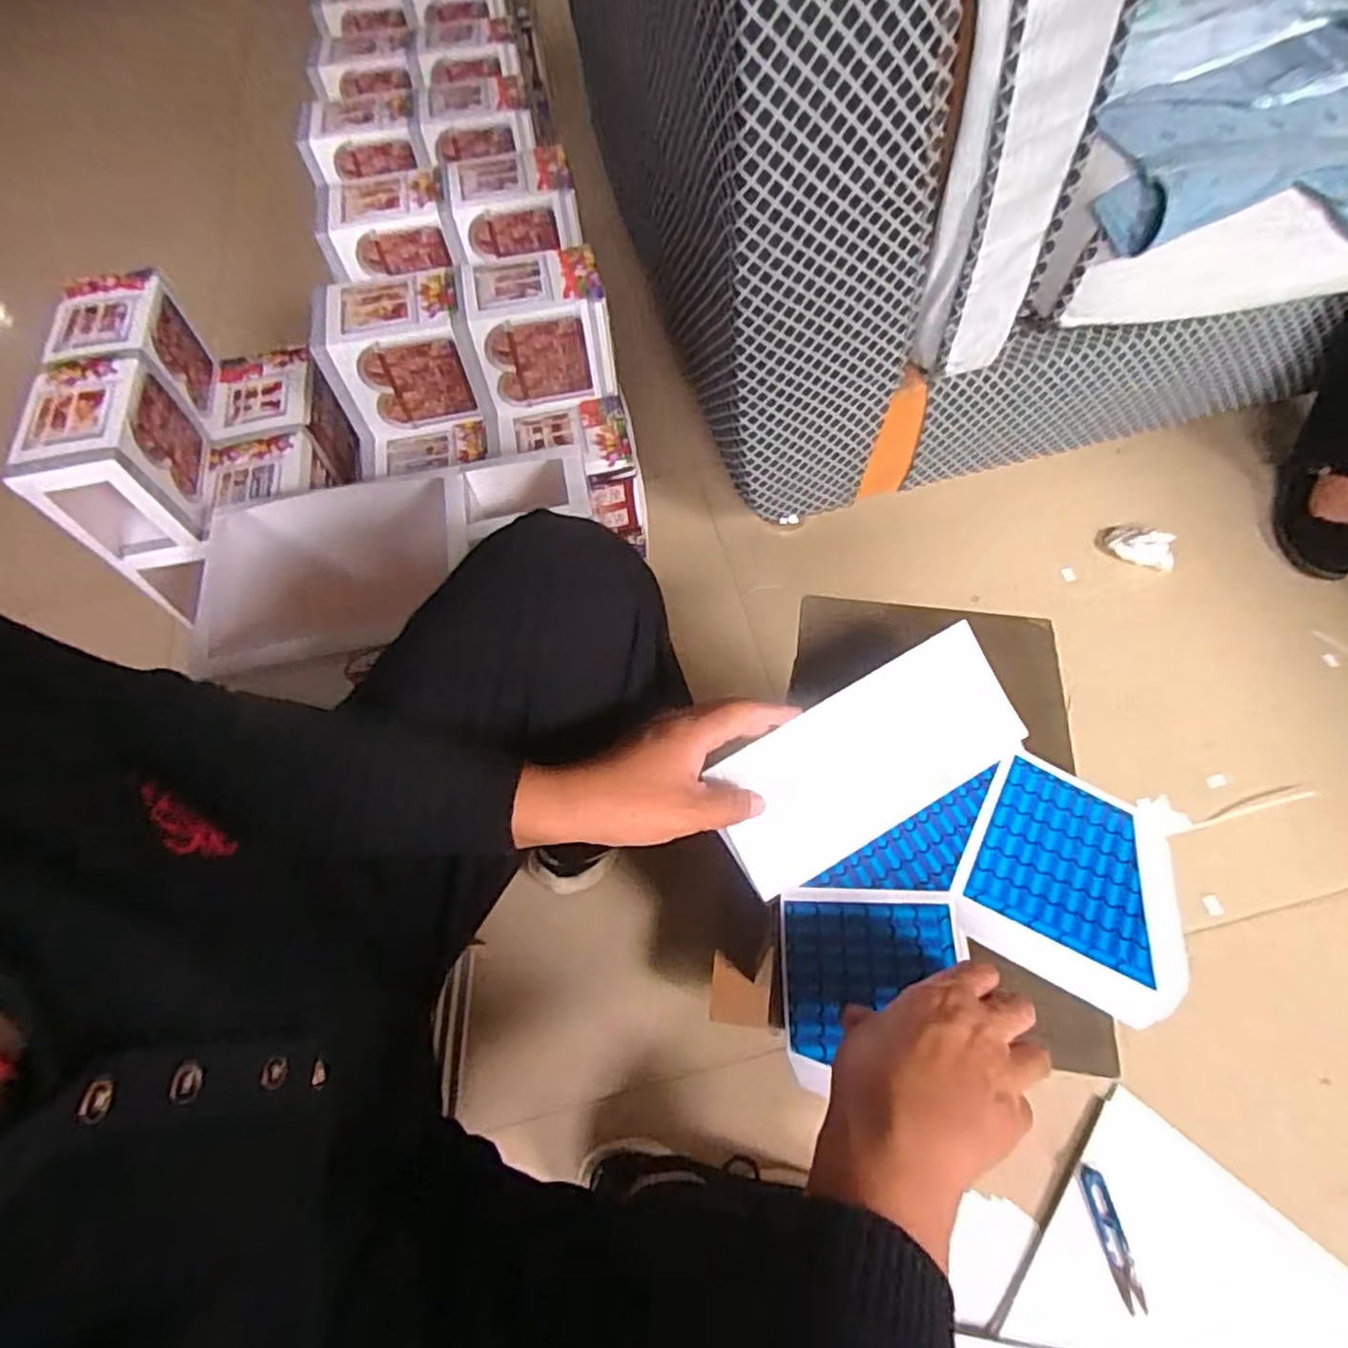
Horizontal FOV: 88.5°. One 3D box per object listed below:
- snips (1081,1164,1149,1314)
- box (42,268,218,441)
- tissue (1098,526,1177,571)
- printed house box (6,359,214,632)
[{"bbox_3d":[0.398,0.509,0.627,0.021,0.006,0.103,-7,61,-2],"label":"snips"},{"bbox_3d":[-0.604,-0.352,0.790,0.103,0.130,0.147,-14,58,-5],"label":"box"},{"bbox_3d":[0.652,-0.181,0.972,0.094,0.046,0.046,24,65,14],"label":"tissue"},{"bbox_3d":[-0.582,-0.224,0.734,0.115,0.151,0.171,-15,58,-6],"label":"printed house box"}]

